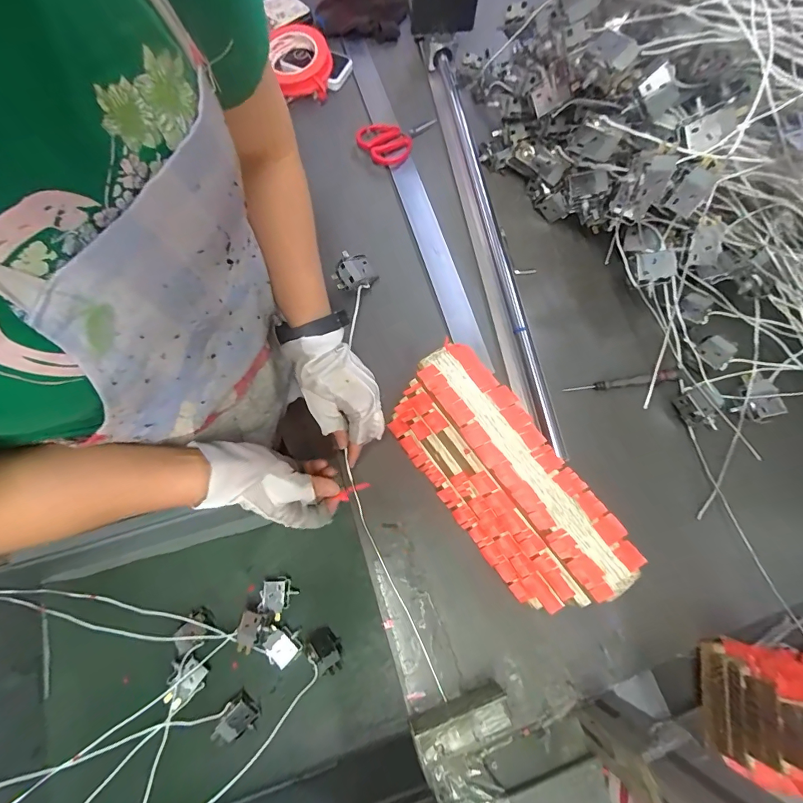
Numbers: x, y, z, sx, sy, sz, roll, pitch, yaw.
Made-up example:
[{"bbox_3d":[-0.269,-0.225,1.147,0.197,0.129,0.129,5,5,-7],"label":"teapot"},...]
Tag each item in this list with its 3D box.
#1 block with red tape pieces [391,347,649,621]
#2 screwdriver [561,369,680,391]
[{"bbox_3d":[0.089,0.073,0.392,0.093,0.123,0.247,-33,75,-13],"label":"block with red tape pieces"},{"bbox_3d":[0.266,-0.024,0.493,0.140,0.016,0.013,-7,71,-5],"label":"screwdriver"}]

